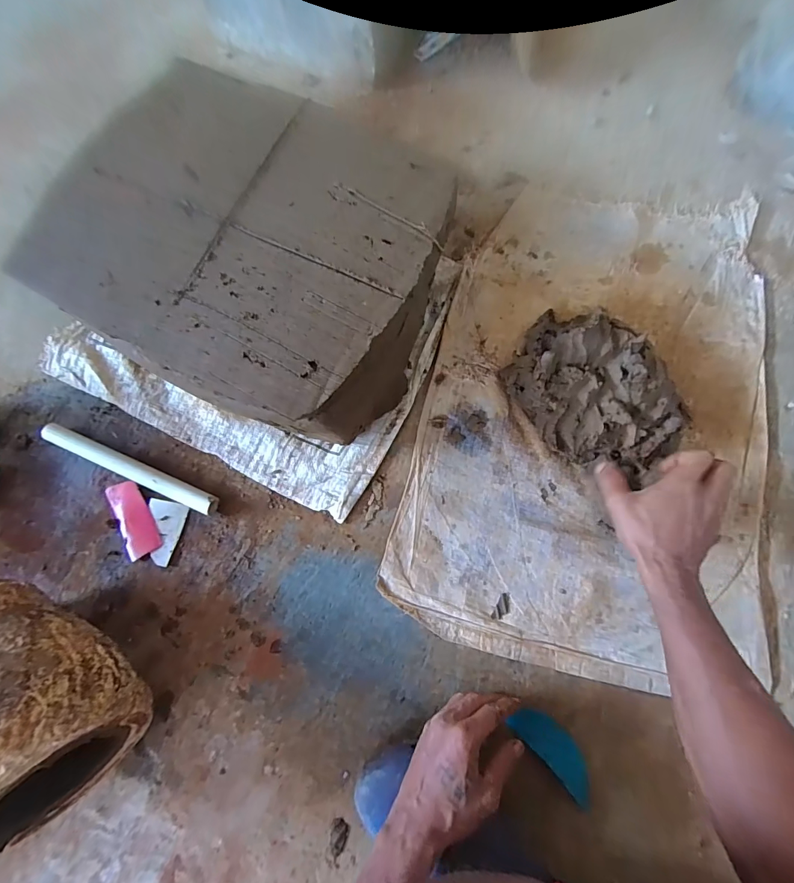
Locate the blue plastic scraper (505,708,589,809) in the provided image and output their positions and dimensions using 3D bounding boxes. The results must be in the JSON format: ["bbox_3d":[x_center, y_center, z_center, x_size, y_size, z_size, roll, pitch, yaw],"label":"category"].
[{"bbox_3d":[0.178,0.345,0.460,0.042,0.005,0.107,-41,77,-9],"label":"blue plastic scraper"}]

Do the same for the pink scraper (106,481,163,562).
[{"bbox_3d":[-0.354,0.101,0.555,0.045,0.005,0.110,-29,75,-6],"label":"pink scraper"}]

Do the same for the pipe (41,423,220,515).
[{"bbox_3d":[-0.363,0.037,0.562,0.258,0.029,0.025,22,76,8],"label":"pipe"}]

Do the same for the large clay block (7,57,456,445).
[{"bbox_3d":[-0.176,-0.219,0.520,0.414,0.163,0.347,25,76,9],"label":"large clay block"}]

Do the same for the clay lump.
[{"bbox_3d":[0.262,-0.059,0.535,0.242,0.087,0.168,37,78,11],"label":"clay lump"}]

